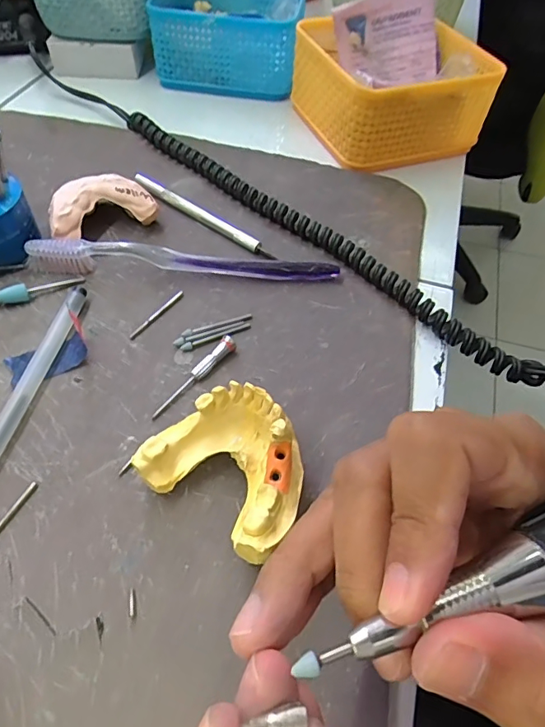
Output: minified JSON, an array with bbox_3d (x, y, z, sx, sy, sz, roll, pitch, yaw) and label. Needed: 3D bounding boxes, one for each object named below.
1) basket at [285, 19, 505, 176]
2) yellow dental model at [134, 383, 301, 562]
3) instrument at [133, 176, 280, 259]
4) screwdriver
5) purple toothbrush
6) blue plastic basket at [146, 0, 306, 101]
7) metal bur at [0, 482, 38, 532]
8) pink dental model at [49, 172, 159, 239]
[{"bbox_3d":[0.095,-0.232,0.408,0.131,0.063,0.134,-21,58,-18],"label":"basket"},{"bbox_3d":[-0.017,0.043,0.208,0.068,0.039,0.053,35,59,20],"label":"yellow dental model"},{"bbox_3d":[-0.048,-0.101,0.333,0.126,0.009,0.007,33,58,19],"label":"instrument"},{"bbox_3d":[-0.041,0.006,0.252,0.006,0.010,0.058,37,60,21],"label":"screwdriver"},{"bbox_3d":[-0.053,-0.061,0.296,0.185,0.018,0.013,4,54,-2],"label":"purple toothbrush"},{"bbox_3d":[-0.041,-0.319,0.463,0.133,0.059,0.126,8,54,2],"label":"blue plastic basket"},{"bbox_3d":[-0.115,0.068,0.204,0.004,0.004,0.044,22,55,12],"label":"metal bur"},{"bbox_3d":[-0.112,-0.099,0.316,0.065,0.028,0.040,-24,59,-20],"label":"pink dental model"}]

